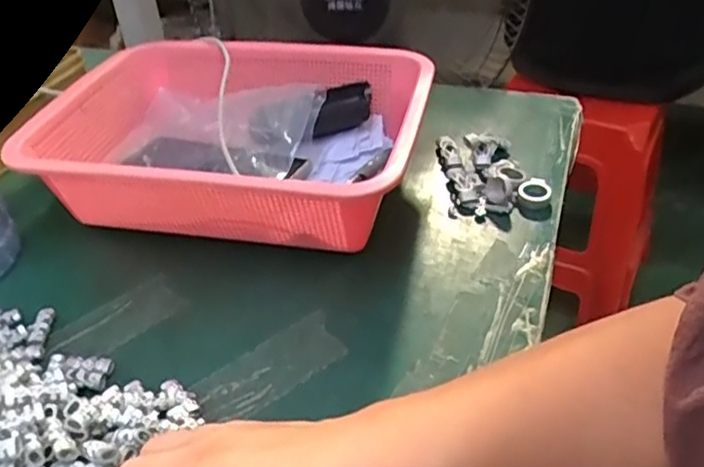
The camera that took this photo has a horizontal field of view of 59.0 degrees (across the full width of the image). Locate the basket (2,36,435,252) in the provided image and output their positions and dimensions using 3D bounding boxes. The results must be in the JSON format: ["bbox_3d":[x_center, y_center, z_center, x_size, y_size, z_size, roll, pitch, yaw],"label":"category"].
[{"bbox_3d":[-0.089,-0.076,0.514,0.291,0.094,0.203,6,39,11],"label":"basket"}]

